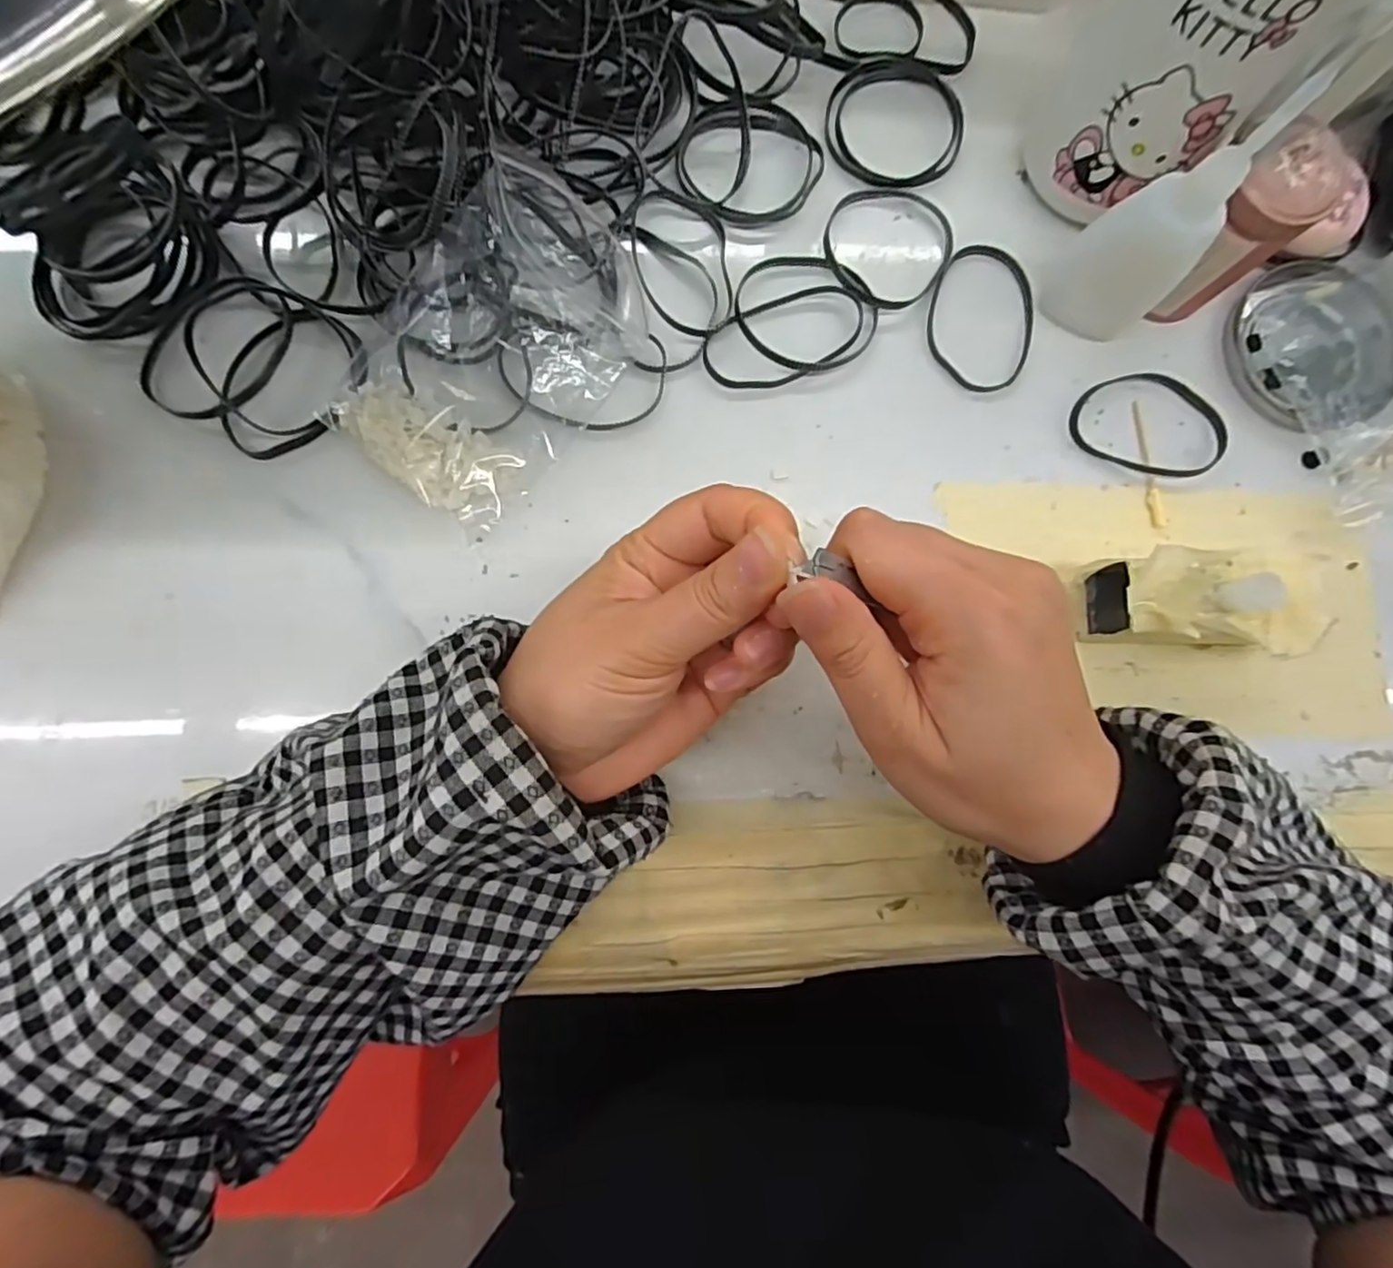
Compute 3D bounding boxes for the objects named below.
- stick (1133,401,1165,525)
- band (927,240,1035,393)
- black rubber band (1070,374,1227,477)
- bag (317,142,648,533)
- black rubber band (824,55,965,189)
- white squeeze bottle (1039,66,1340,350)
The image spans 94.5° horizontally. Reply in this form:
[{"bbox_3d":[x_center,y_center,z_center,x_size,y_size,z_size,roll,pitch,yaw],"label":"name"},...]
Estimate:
[{"bbox_3d":[0.205,-0.078,0.291,0.006,0.004,0.058,-6,85,-4],"label":"stick"},{"bbox_3d":[0.130,-0.145,0.294,0.050,0.004,0.069,7,85,-2],"label":"band"},{"bbox_3d":[0.206,-0.097,0.293,0.071,0.005,0.047,18,84,-1],"label":"black rubber band"},{"bbox_3d":[-0.081,-0.119,0.268,0.089,0.022,0.136,40,84,1],"label":"bag"},{"bbox_3d":[0.093,-0.238,0.299,0.064,0.004,0.064,0,85,-3],"label":"black rubber band"},{"bbox_3d":[0.183,-0.158,0.250,0.034,0.098,0.044,-37,88,-5],"label":"white squeeze bottle"}]

